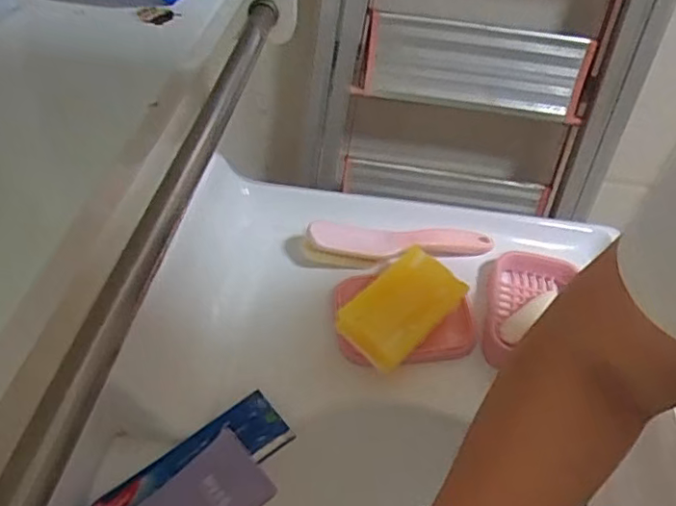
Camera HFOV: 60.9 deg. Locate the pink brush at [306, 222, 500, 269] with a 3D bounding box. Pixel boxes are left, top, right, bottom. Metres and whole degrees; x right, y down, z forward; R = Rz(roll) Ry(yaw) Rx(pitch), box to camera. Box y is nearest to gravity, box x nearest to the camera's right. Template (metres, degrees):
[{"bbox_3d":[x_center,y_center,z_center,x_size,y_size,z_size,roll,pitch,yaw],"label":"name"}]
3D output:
[{"bbox_3d":[0.063,-0.013,0.587,0.195,0.043,0.031,-5,46,-9],"label":"pink brush"}]

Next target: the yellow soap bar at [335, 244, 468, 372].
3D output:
[{"bbox_3d":[0.058,0.047,0.523,0.068,0.027,0.122,34,52,26],"label":"yellow soap bar"}]

